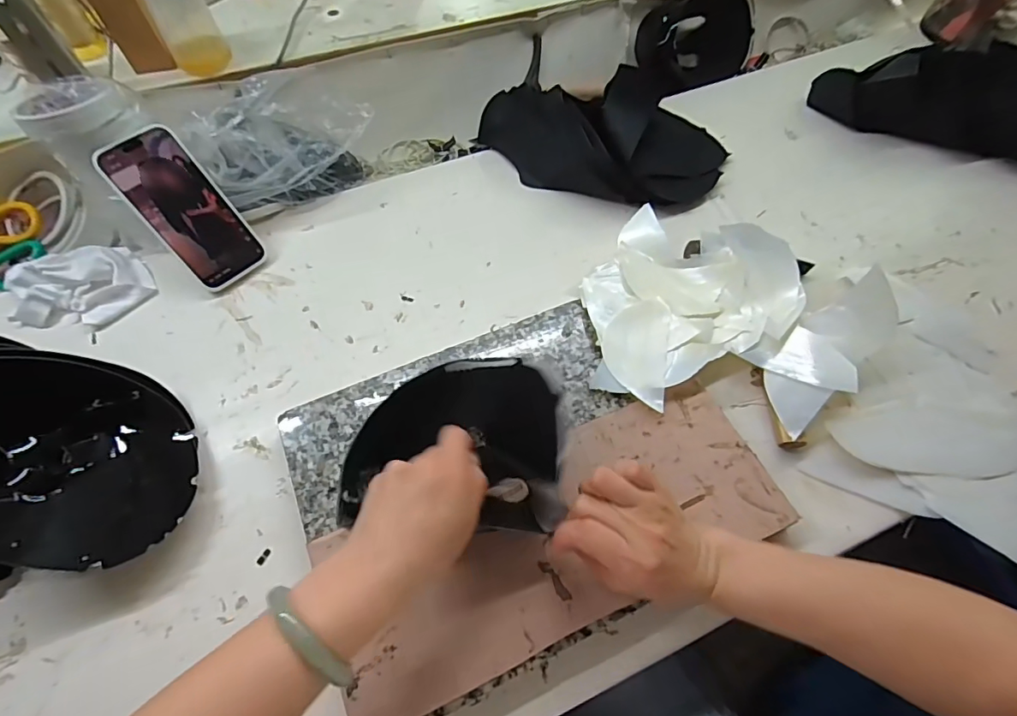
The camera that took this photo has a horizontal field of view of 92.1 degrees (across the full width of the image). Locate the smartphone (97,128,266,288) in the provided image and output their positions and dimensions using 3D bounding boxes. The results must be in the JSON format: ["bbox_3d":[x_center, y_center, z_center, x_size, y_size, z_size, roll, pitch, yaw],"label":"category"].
[{"bbox_3d":[-0.345,-0.158,0.527,0.076,0.167,0.014,-41,25,-20],"label":"smartphone"}]

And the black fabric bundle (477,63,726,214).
[{"bbox_3d":[0.126,-0.300,0.640,0.314,0.077,0.192,17,62,10],"label":"black fabric bundle"}]

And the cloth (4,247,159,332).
[{"bbox_3d":[-0.475,-0.080,0.541,0.114,0.030,0.124,40,68,20],"label":"cloth"}]

